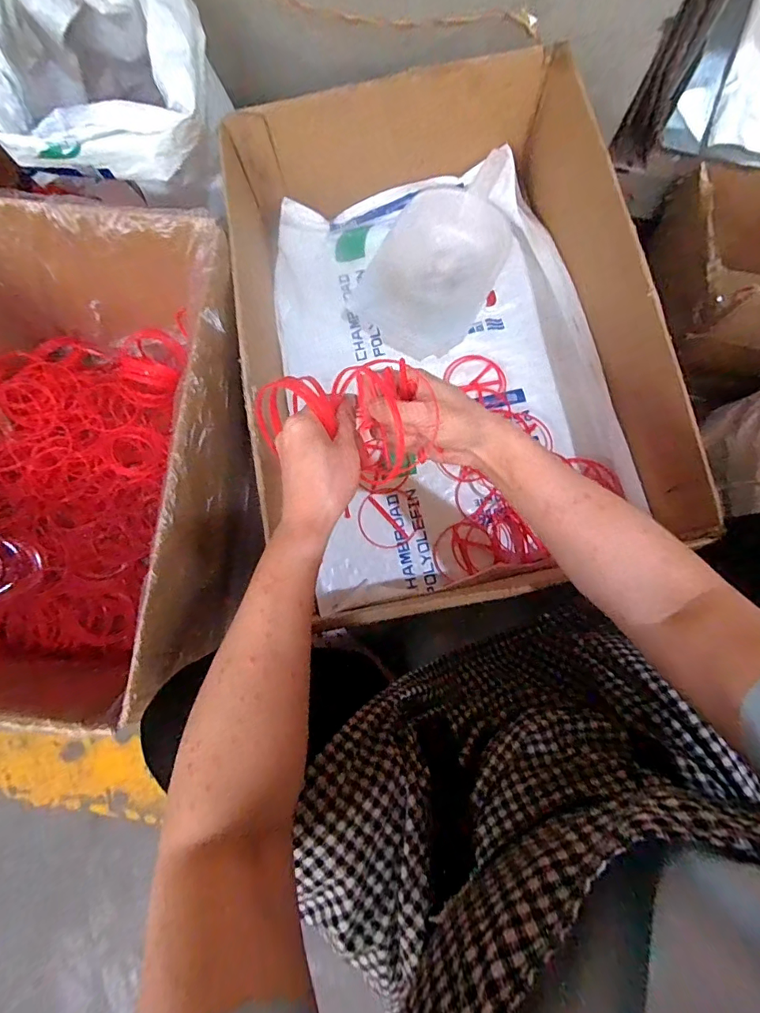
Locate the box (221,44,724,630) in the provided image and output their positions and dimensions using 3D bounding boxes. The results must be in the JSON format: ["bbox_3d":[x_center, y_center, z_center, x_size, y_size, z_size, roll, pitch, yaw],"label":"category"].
[{"bbox_3d":[0.068,-0.223,0.596,0.437,0.192,0.615,-13,79,-4],"label":"box"}]

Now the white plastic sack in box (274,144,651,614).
[{"bbox_3d":[0.079,-0.179,0.642,0.421,0.088,0.571,-12,79,-4],"label":"white plastic sack in box"}]

